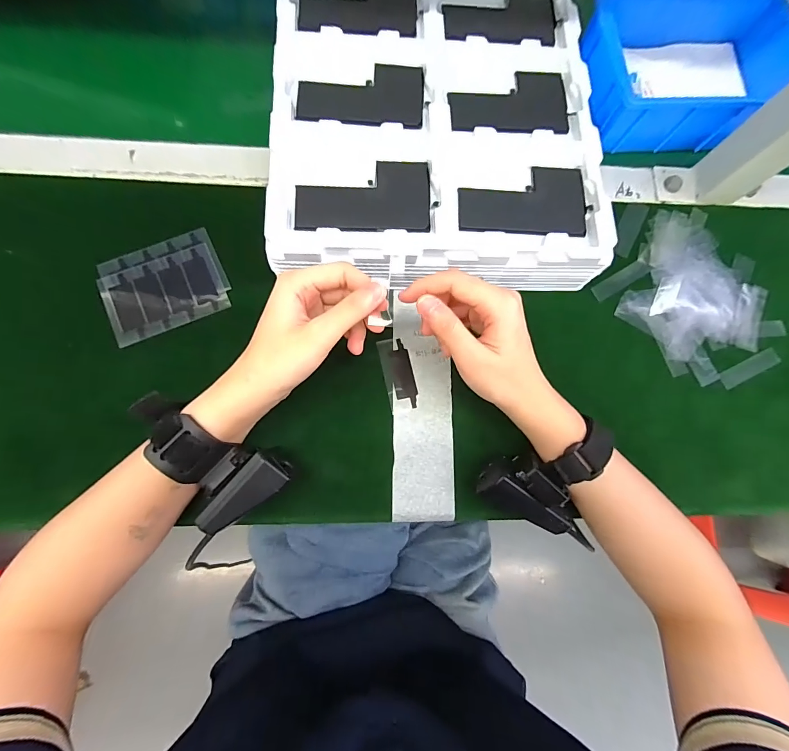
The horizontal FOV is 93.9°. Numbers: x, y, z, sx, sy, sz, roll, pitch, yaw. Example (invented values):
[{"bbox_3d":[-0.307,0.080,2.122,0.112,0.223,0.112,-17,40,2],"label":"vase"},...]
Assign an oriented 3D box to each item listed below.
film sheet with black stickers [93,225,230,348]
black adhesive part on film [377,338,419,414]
[{"bbox_3d":[-0.195,-0.077,0.315,0.096,0.005,0.075,-25,82,-10],"label":"film sheet with black stickers"},{"bbox_3d":[0.004,-0.001,0.315,0.025,0.004,0.062,-11,80,-10],"label":"black adhesive part on film"}]

